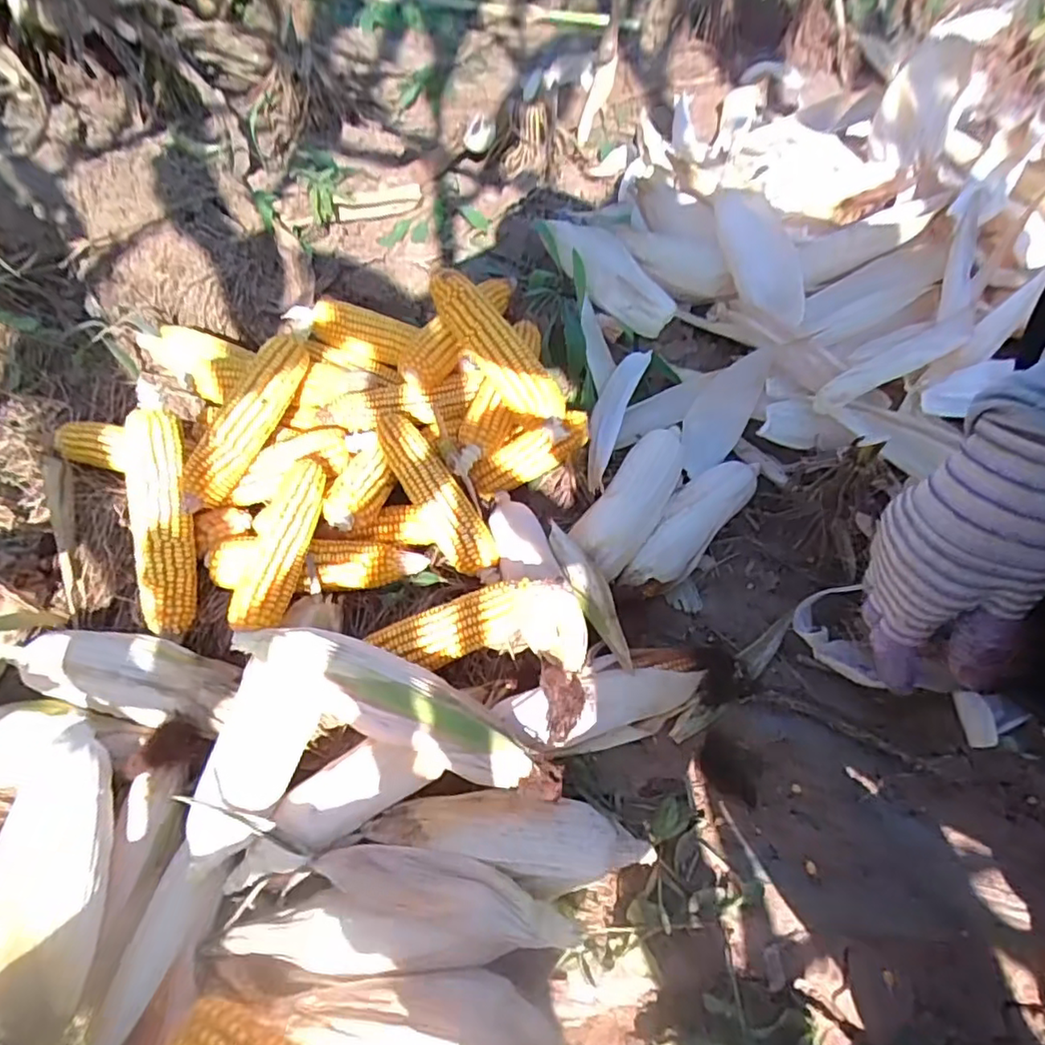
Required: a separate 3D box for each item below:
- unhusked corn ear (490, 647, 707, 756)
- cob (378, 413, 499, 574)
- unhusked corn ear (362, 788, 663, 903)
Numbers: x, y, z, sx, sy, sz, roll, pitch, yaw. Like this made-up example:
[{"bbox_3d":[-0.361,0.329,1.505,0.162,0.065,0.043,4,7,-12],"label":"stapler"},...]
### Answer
[{"bbox_3d":[0.075,0.160,0.552,0.196,0.062,0.069,-14,60,-10],"label":"unhusked corn ear"},{"bbox_3d":[-0.084,-0.029,0.603,0.049,0.039,0.178,-31,82,-19],"label":"cob"},{"bbox_3d":[-0.006,0.260,0.507,0.227,0.045,0.071,6,59,2],"label":"unhusked corn ear"}]

